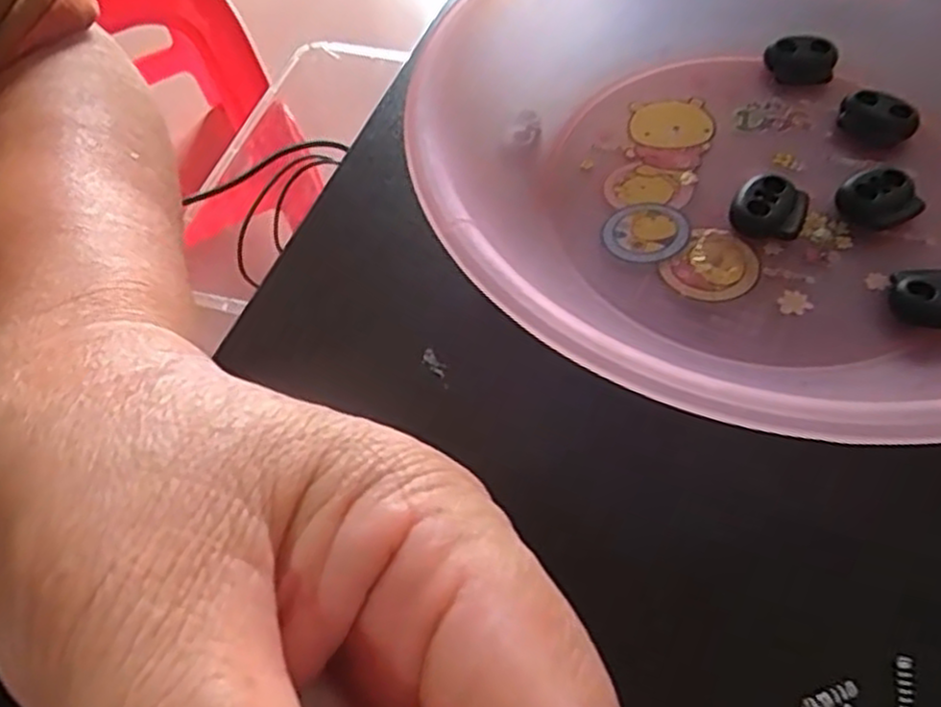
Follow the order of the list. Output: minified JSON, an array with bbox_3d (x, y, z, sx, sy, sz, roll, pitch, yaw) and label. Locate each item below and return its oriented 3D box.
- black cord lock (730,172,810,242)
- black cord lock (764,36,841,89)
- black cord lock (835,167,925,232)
[{"bbox_3d":[0.082,-0.040,0.210,0.019,0.008,0.019,1,56,-1],"label":"black cord lock"},{"bbox_3d":[0.105,-0.093,0.245,0.021,0.010,0.015,16,59,14],"label":"black cord lock"},{"bbox_3d":[0.112,-0.043,0.210,0.019,0.006,0.017,-20,57,-9],"label":"black cord lock"}]

